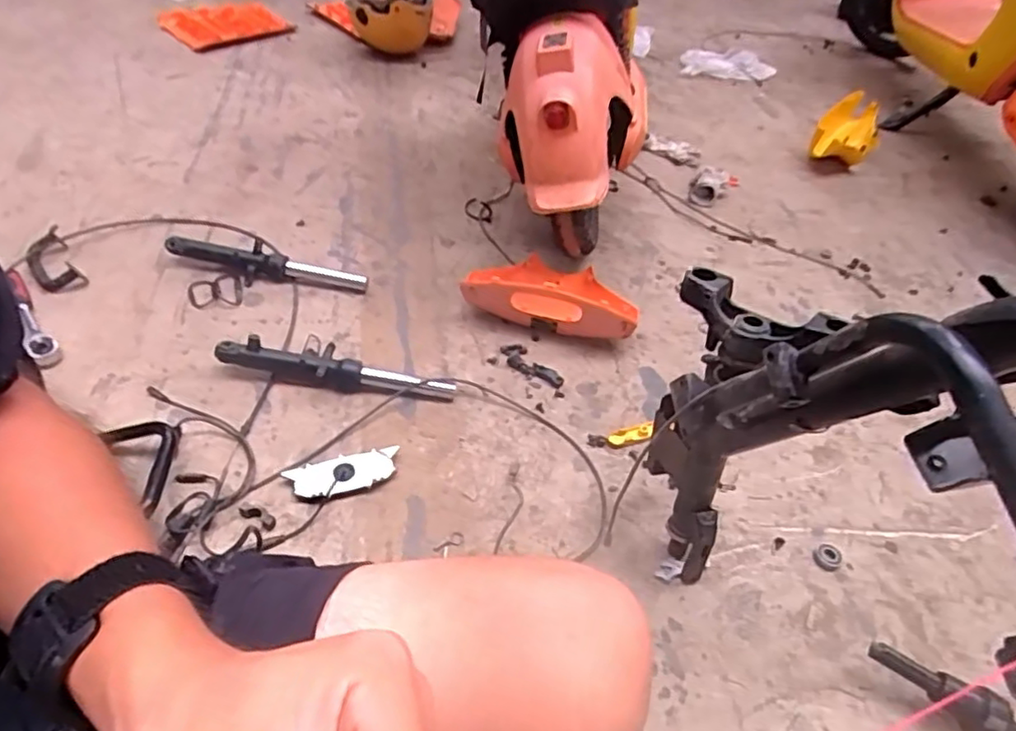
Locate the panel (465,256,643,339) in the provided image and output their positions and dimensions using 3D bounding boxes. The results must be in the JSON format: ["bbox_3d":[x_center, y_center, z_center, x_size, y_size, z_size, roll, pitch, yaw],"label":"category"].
[{"bbox_3d":[0.085,-0.137,1.141,0.298,0.097,0.161,15,46,8],"label":"panel"}]

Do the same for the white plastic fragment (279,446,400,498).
[{"bbox_3d":[-0.222,0.147,0.862,0.141,0.022,0.061,-6,45,-15],"label":"white plastic fragment"}]

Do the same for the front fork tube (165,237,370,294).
[{"bbox_3d":[-0.432,-0.181,1.154,0.362,0.041,0.082,13,46,6],"label":"front fork tube"}]

